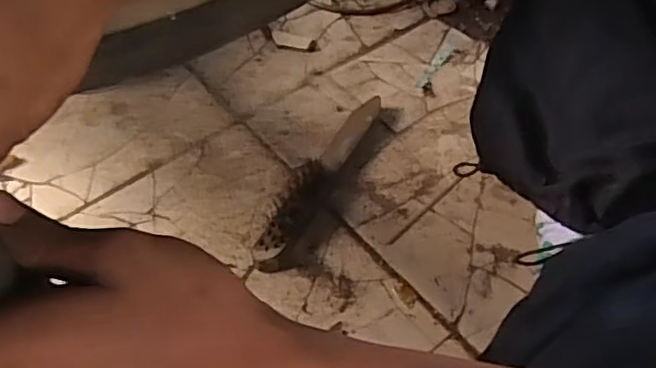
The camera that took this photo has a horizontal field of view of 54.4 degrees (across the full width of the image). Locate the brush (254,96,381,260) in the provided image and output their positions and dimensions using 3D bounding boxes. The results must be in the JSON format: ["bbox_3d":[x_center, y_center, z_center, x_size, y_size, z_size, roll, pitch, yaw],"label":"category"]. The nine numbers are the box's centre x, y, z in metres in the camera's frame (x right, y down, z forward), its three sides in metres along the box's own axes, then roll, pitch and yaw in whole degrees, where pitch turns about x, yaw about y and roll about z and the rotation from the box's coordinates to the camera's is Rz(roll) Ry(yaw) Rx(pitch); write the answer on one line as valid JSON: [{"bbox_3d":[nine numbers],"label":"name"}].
[{"bbox_3d":[-0.012,-0.015,0.663,0.050,0.030,0.227,19,54,20],"label":"brush"}]

